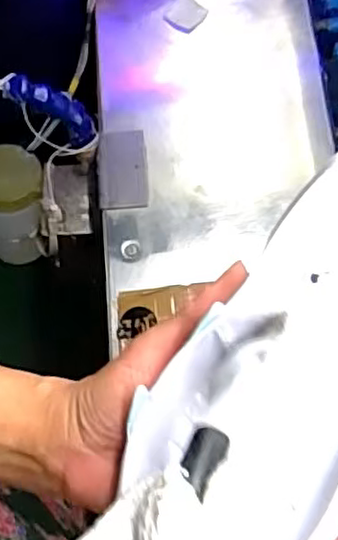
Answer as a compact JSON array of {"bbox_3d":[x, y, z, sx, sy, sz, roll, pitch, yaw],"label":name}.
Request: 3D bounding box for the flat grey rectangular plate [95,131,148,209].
[{"bbox_3d":[-0.047,-0.099,0.682,0.050,0.013,0.082,-5,70,0],"label":"flat grey rectangular plate"}]

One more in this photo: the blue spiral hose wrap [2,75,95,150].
[{"bbox_3d":[-0.102,-0.147,0.635,0.024,0.114,0.030,-13,66,32],"label":"blue spiral hose wrap"}]

